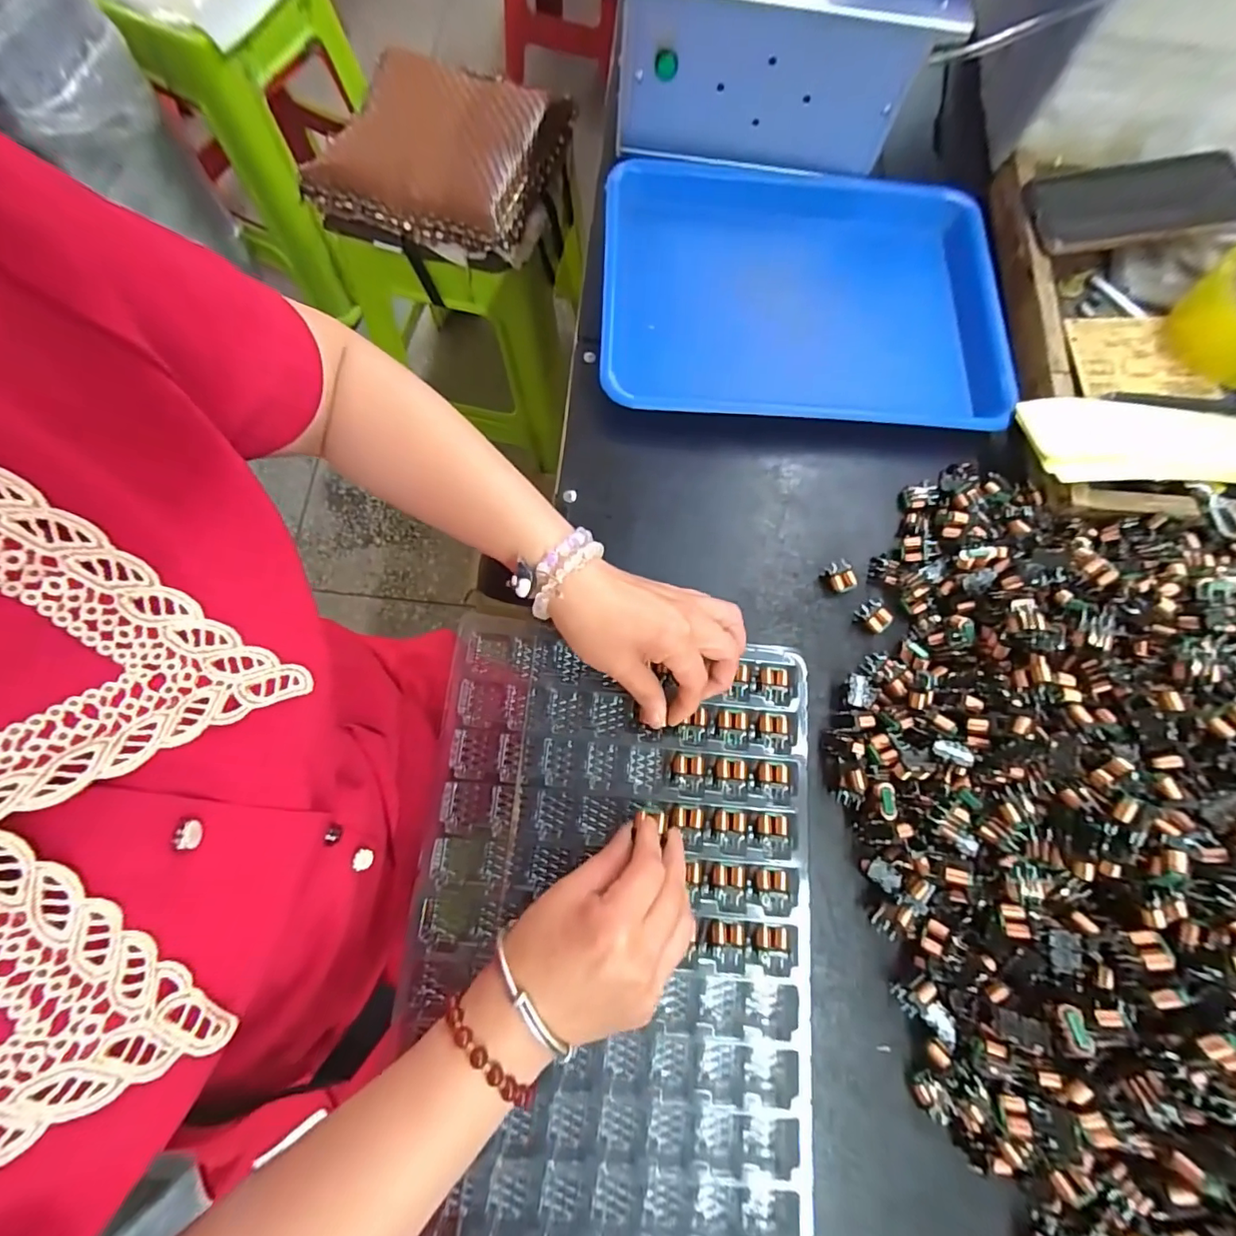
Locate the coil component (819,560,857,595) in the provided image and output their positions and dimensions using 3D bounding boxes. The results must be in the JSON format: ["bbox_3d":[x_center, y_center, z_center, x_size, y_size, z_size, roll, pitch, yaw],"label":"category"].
[{"bbox_3d":[0.166,-0.030,0.395,0.020,0.012,0.022,-22,77,-9],"label":"coil component"}]

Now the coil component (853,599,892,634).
[{"bbox_3d":[0.187,0.000,0.388,0.021,0.012,0.024,-35,79,-11],"label":"coil component"}]

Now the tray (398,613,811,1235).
[{"bbox_3d":[-0.005,0.175,0.324,0.241,0.026,0.334,6,75,2],"label":"tray"}]

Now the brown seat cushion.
[{"bbox_3d":[-0.241,-0.658,0.753,0.302,0.055,0.308,16,74,2],"label":"brown seat cushion"}]

